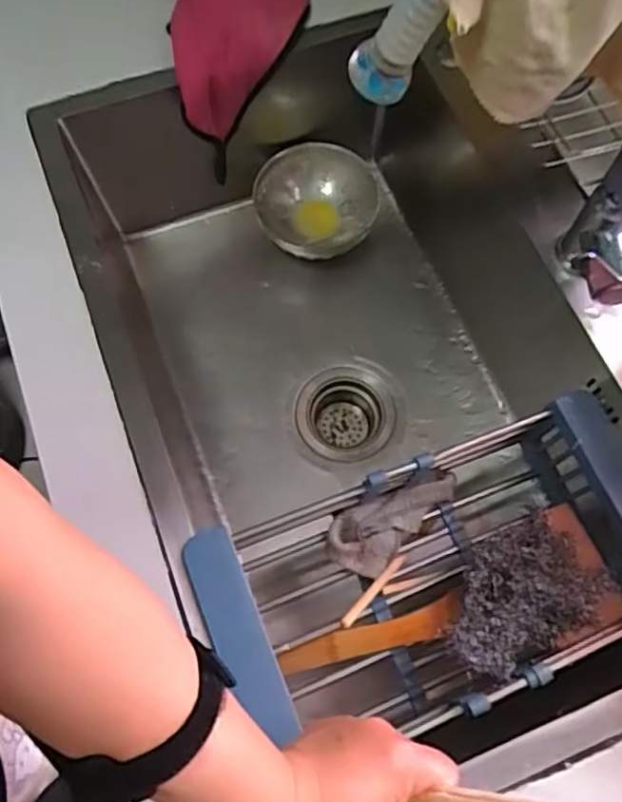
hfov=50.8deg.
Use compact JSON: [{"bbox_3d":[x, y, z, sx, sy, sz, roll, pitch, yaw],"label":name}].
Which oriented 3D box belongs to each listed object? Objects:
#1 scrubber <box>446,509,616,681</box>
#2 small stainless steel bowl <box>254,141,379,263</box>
[{"bbox_3d":[0.163,0.154,0.516,0.135,0.027,0.090,-29,73,-11],"label":"scrubber"},{"bbox_3d":[0.012,-0.226,0.757,0.135,0.064,0.128,0,70,-1],"label":"small stainless steel bowl"}]

